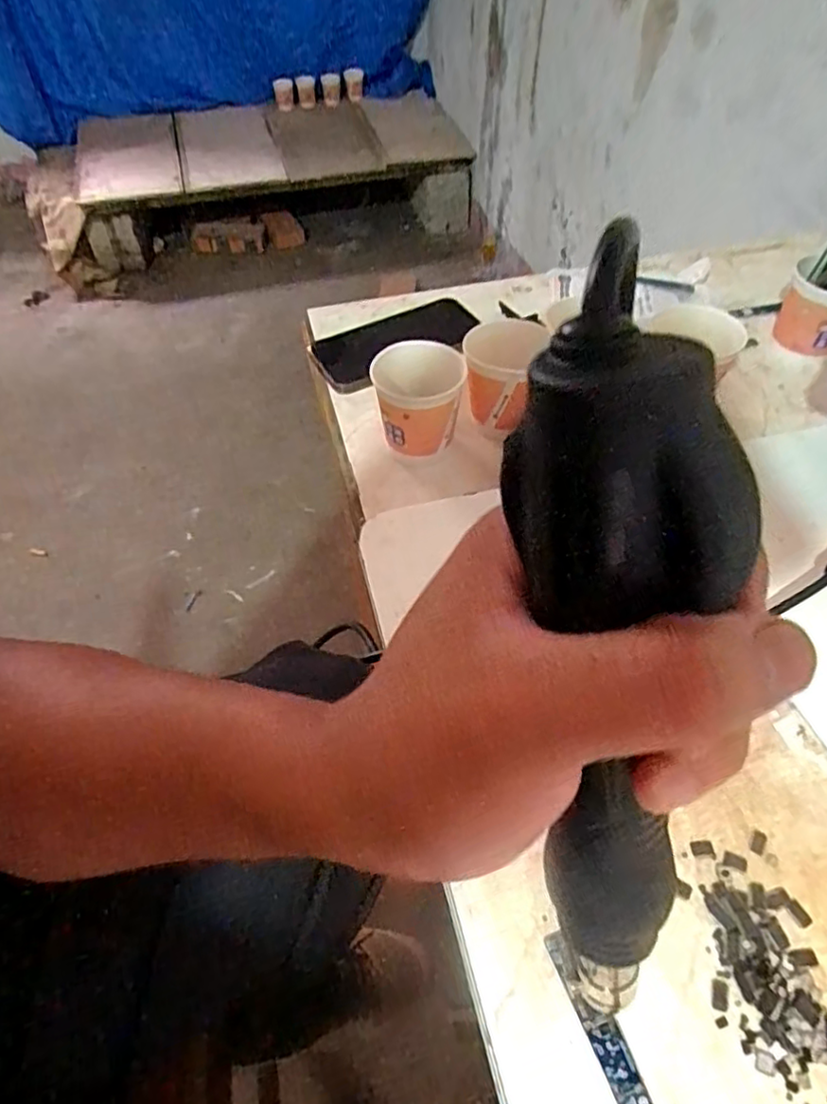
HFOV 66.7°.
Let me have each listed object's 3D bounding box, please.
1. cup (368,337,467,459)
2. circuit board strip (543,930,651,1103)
[{"bbox_3d":[0.000,-0.112,0.485,0.066,0.078,0.066,6,51,5],"label":"cup"},{"bbox_3d":[0.082,0.206,0.249,0.013,0.005,0.099,-17,53,-14],"label":"circuit board strip"}]

